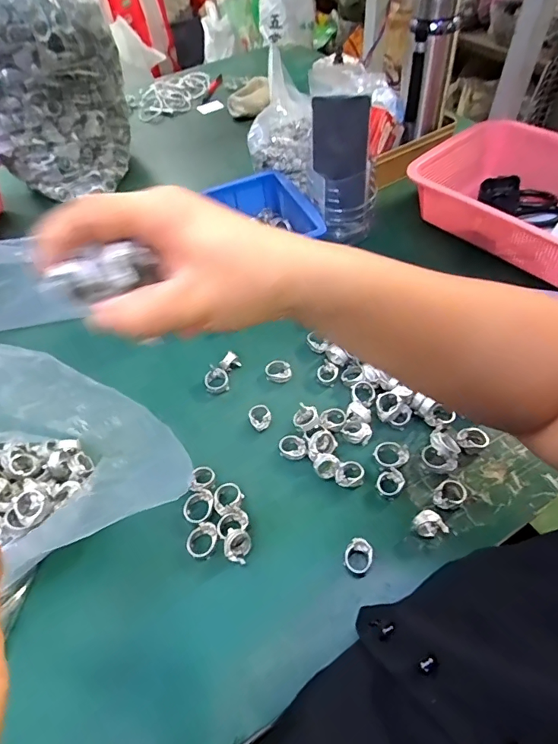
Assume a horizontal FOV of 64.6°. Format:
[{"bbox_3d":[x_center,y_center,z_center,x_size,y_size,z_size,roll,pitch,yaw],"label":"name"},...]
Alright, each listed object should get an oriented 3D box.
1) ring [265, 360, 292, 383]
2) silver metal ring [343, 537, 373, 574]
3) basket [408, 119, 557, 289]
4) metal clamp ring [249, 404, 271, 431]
[{"bbox_3d":[-0.001,-0.001,0.512,0.029,0.010,0.027,-2,52,3],"label":"ring"},{"bbox_3d":[0.069,0.159,0.384,0.023,0.017,0.029,17,56,17],"label":"silver metal ring"},{"bbox_3d":[0.351,-0.229,0.601,0.210,0.085,0.298,-34,57,-20],"label":"basket"},{"bbox_3d":[-0.020,0.048,0.475,0.023,0.010,0.030,-13,53,-5],"label":"metal clamp ring"}]

